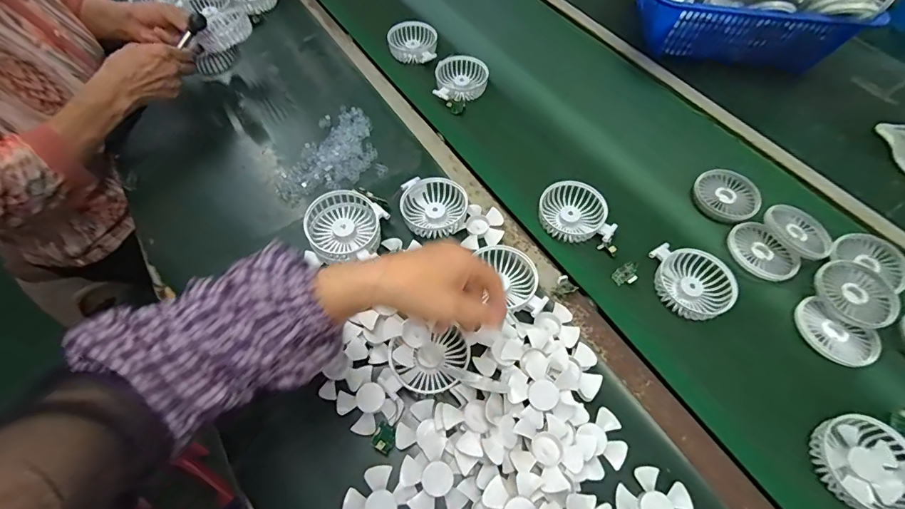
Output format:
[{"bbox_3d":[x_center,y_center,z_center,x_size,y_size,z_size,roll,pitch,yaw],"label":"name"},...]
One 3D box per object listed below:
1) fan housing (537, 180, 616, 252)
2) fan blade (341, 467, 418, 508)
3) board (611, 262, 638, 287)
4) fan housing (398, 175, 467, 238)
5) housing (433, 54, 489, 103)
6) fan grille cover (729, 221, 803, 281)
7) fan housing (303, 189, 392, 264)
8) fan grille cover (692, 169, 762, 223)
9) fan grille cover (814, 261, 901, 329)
[{"bbox_3d":[0.171,-0.058,0.576,0.098,0.029,0.085,15,57,8],"label":"fan housing"},{"bbox_3d":[-0.069,0.246,0.400,0.068,0.009,0.066,0,59,-1],"label":"fan blade"},{"bbox_3d":[0.223,0.026,0.534,0.033,0.007,0.024,-40,65,2],"label":"board"},{"bbox_3d":[-0.026,-0.066,0.567,0.083,0.030,0.096,-37,66,-20],"label":"fan housing"},{"bbox_3d":[0.016,-0.304,0.728,0.087,0.038,0.107,7,59,3],"label":"housing"},{"bbox_3d":[0.410,-0.002,0.553,0.075,0.010,0.086,-30,64,-17],"label":"fan grille cover"},{"bbox_3d":[-0.135,-0.038,0.536,0.094,0.048,0.087,0,59,-1],"label":"fan housing"},{"bbox_3d":[0.395,-0.084,0.603,0.086,0.017,0.086,36,65,19],"label":"fan grille cover"},{"bbox_3d":[0.505,0.045,0.519,0.093,0.014,0.086,-36,66,-20],"label":"fan grille cover"}]

